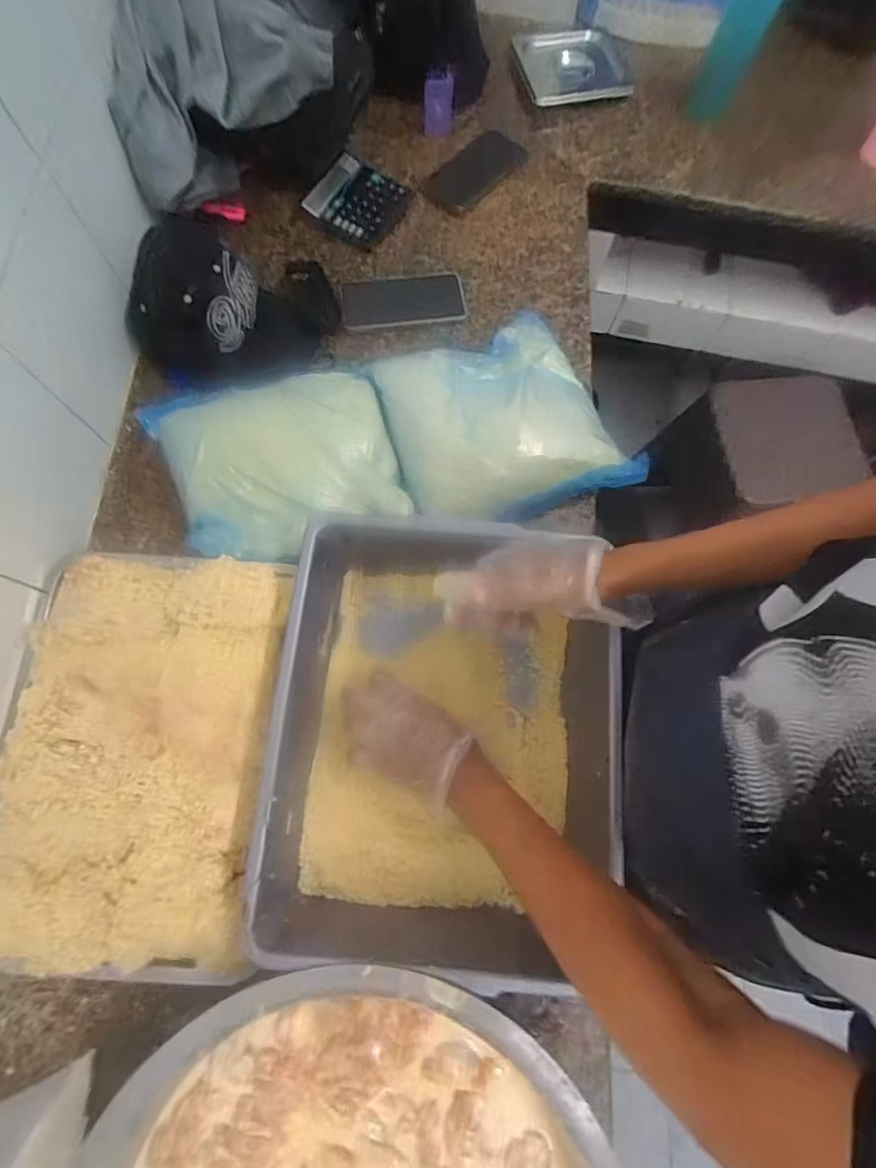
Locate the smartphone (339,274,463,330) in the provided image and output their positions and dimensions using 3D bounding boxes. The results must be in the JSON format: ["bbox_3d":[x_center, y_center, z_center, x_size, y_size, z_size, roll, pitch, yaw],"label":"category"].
[{"bbox_3d":[-0.048,-0.395,0.712,0.164,0.008,0.088,-5,72,-4],"label":"smartphone"}]

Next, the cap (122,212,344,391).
[{"bbox_3d":[-0.257,-0.350,0.658,0.257,0.114,0.156,-19,76,-7],"label":"cap"}]

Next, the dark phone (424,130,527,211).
[{"bbox_3d":[0.058,-0.635,0.788,0.096,0.014,0.176,40,75,10],"label":"dark phone"}]

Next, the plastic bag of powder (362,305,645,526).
[{"bbox_3d":[0.076,-0.203,0.627,0.267,0.058,0.239,-17,73,-8],"label":"plastic bag of powder"}]

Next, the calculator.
[{"bbox_3d":[-0.113,-0.560,0.753,0.118,0.028,0.130,28,75,6],"label":"calculator"}]

